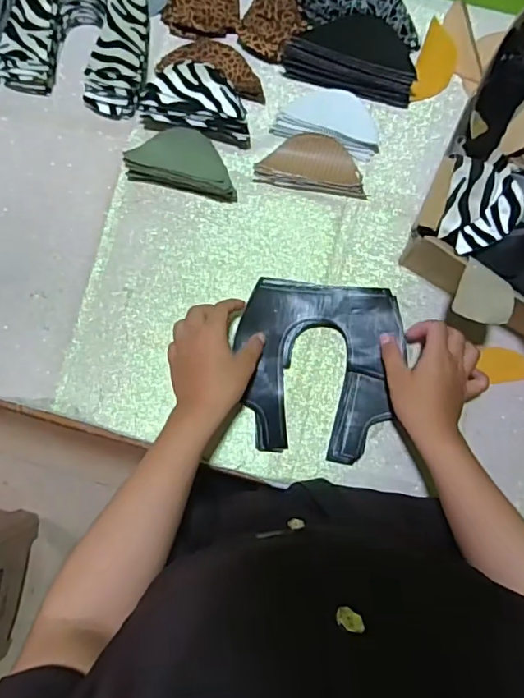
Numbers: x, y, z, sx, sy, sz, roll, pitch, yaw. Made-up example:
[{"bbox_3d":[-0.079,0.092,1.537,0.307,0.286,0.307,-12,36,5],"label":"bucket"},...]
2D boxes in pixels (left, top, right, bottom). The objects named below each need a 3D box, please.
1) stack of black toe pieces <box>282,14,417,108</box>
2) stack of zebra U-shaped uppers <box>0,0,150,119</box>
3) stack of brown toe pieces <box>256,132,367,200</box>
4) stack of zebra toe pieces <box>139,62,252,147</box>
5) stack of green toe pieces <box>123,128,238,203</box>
[{"bbox_3d":[0.103,-0.340,0.598,0.150,0.037,0.087,11,84,1],"label":"stack of black toe pieces"},{"bbox_3d":[-0.205,-0.354,0.595,0.167,0.042,0.151,12,85,1],"label":"stack of zebra U-shaped uppers"},{"bbox_3d":[0.058,-0.211,0.597,0.122,0.012,0.063,10,85,1],"label":"stack of brown toe pieces"},{"bbox_3d":[-0.074,-0.270,0.580,0.125,0.060,0.064,7,84,0],"label":"stack of zebra toe pieces"},{"bbox_3d":[-0.086,-0.205,0.580,0.124,0.051,0.058,17,84,2],"label":"stack of green toe pieces"}]

